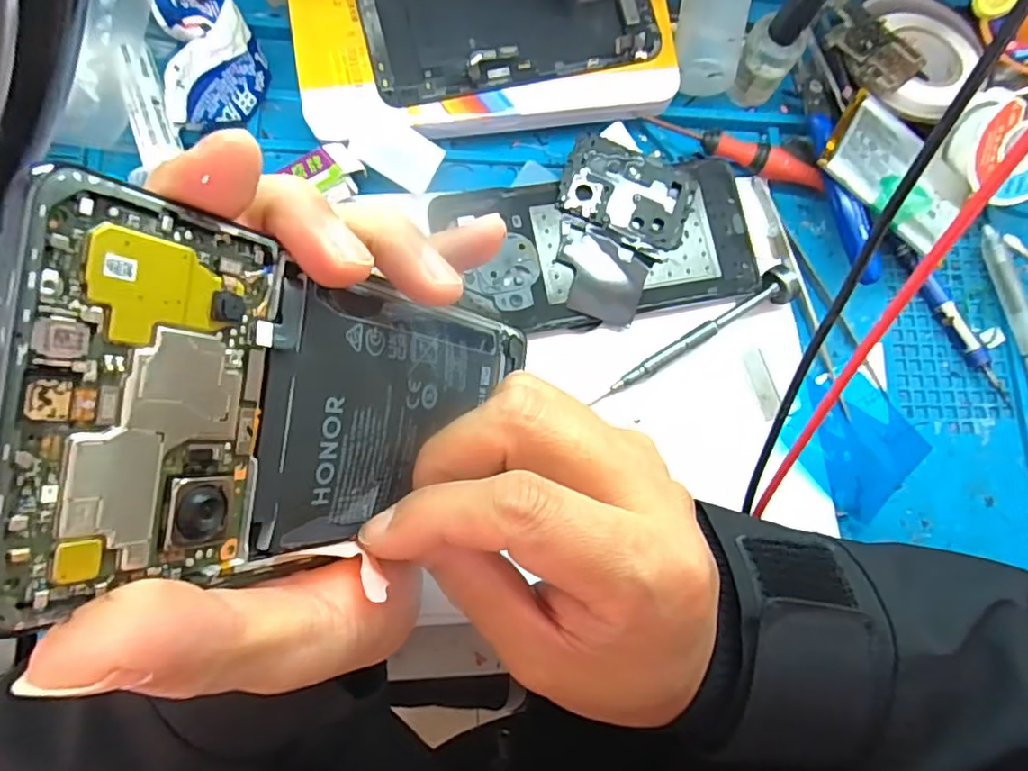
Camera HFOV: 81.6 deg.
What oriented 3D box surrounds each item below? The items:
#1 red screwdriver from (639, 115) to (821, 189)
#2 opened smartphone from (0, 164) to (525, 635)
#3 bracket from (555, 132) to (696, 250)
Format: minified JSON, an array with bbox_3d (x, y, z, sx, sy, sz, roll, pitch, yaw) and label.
[{"bbox_3d":[0.116,-0.124,0.308,0.094,0.013,0.013,21,76,-1],"label":"red screwdriver"},{"bbox_3d":[-0.041,0.007,0.152,0.007,0.147,0.070,4,87,32],"label":"opened smartphone"},{"bbox_3d":[0.058,-0.098,0.300,0.067,0.004,0.044,21,76,-1],"label":"bracket"}]

